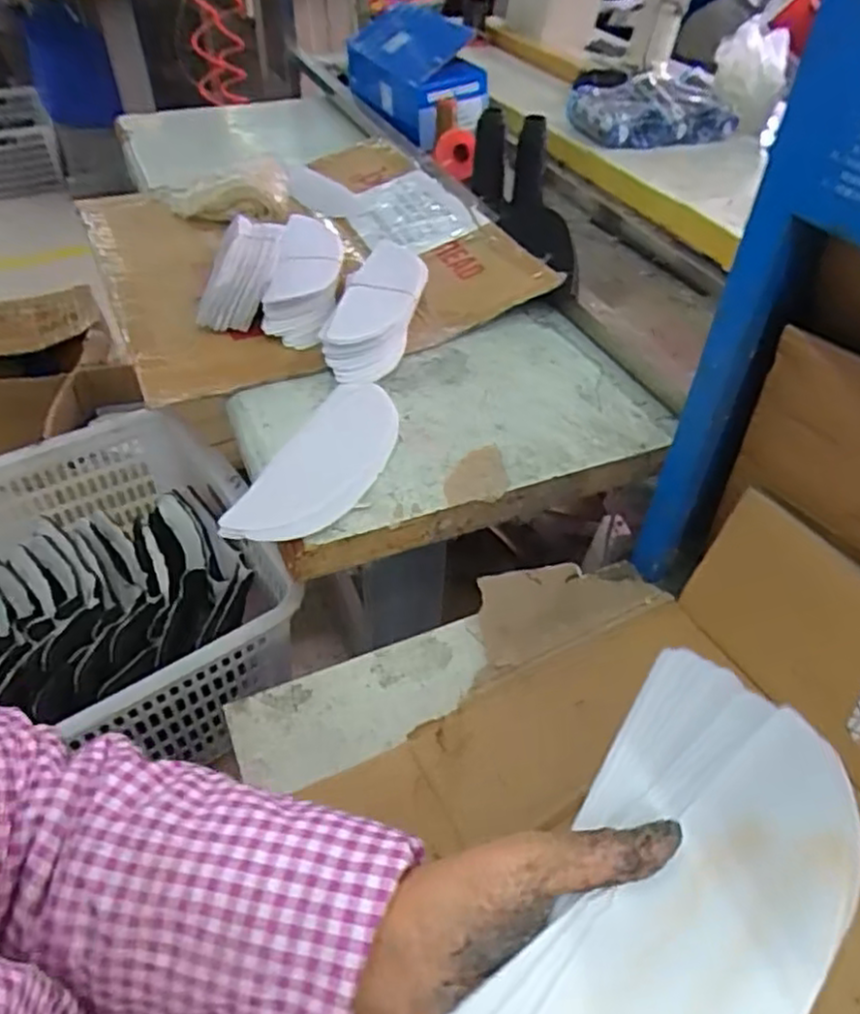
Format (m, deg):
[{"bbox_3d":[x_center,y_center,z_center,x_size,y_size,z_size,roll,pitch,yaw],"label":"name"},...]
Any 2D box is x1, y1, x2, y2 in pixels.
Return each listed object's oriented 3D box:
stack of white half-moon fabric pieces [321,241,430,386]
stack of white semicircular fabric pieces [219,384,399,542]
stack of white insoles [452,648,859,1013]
[{"bbox_3d":[-0.051,-0.225,0.801,0.082,0.058,0.253,10,46,9],"label":"stack of white half-moon fabric pieces"},{"bbox_3d":[-0.093,-0.044,0.635,0.091,0.015,0.217,19,48,16],"label":"stack of white semicircular fabric pieces"},{"bbox_3d":[0.083,0.163,0.268,0.100,0.013,0.220,32,64,27],"label":"stack of white insoles"}]

